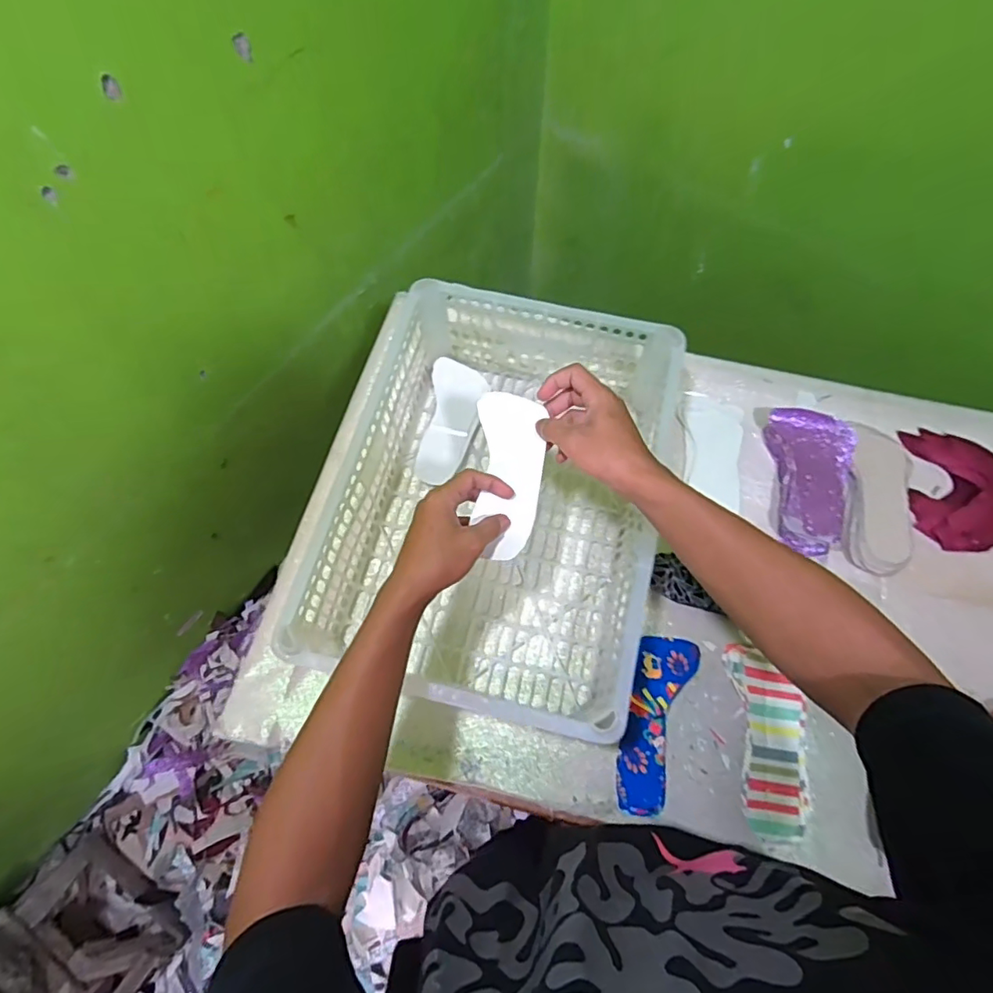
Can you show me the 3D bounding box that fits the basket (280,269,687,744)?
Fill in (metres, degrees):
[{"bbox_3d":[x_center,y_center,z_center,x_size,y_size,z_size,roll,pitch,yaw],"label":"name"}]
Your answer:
[{"bbox_3d":[0.029,-0.016,0.633,0.349,0.155,0.489,15,68,6],"label":"basket"}]

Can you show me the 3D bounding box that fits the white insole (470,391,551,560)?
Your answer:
[{"bbox_3d":[0.013,-0.022,0.519,0.064,0.017,0.161,-1,74,-1],"label":"white insole"}]

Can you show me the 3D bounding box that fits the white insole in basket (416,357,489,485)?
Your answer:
[{"bbox_3d":[-0.056,-0.098,0.720,0.071,0.019,0.168,6,67,2],"label":"white insole in basket"}]

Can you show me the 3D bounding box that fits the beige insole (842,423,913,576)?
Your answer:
[{"bbox_3d":[0.463,-0.004,0.677,0.079,0.025,0.195,11,67,4],"label":"beige insole"}]

